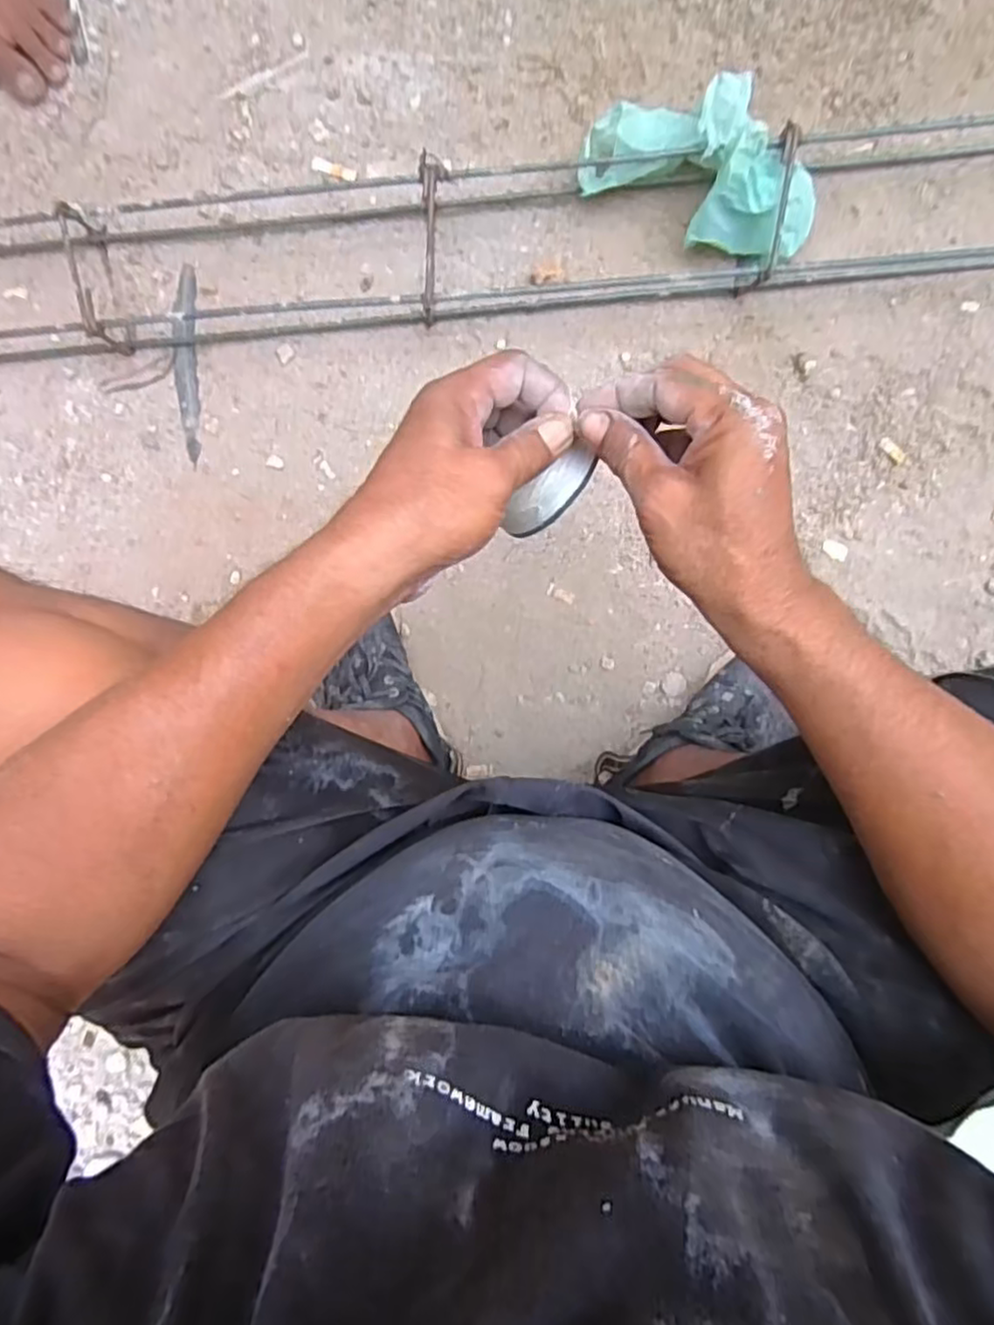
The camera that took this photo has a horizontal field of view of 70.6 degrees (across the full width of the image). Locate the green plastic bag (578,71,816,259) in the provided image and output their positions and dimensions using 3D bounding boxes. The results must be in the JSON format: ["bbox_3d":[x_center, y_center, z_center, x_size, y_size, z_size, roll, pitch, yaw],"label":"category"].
[{"bbox_3d":[0.179,-0.425,0.602,0.205,0.079,0.106,23,98,1],"label":"green plastic bag"}]

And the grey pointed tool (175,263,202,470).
[{"bbox_3d":[-0.306,-0.291,0.690,0.023,0.009,0.183,3,98,3],"label":"grey pointed tool"}]

